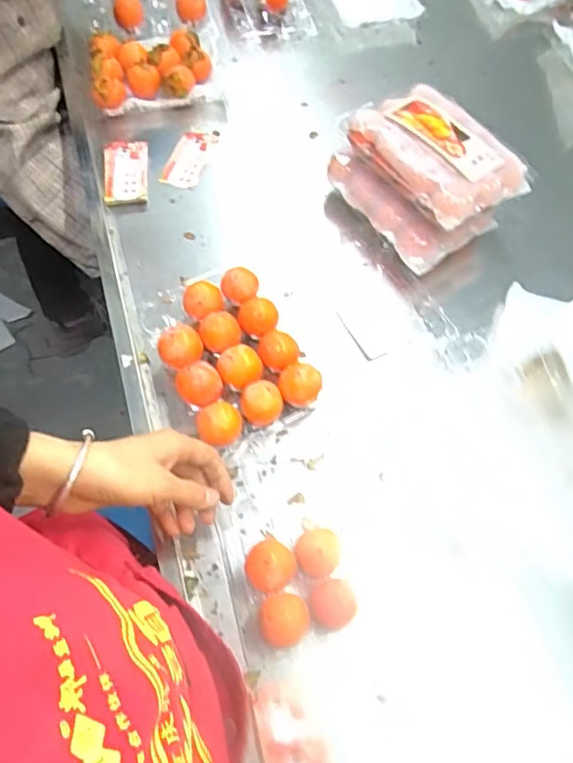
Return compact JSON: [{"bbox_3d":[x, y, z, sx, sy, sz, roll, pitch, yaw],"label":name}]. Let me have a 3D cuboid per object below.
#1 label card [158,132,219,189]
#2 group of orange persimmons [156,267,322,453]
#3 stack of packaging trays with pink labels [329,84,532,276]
[{"bbox_3d":[-0.130,-0.301,0.761,0.049,0.008,0.102,16,65,3],"label":"label card"},{"bbox_3d":[-0.063,-0.029,0.613,0.141,0.060,0.194,-26,68,-14],"label":"group of orange persimmons"},{"bbox_3d":[0.164,-0.247,0.692,0.159,0.111,0.192,-33,69,-17],"label":"stack of packaging trays with pink labels"}]

